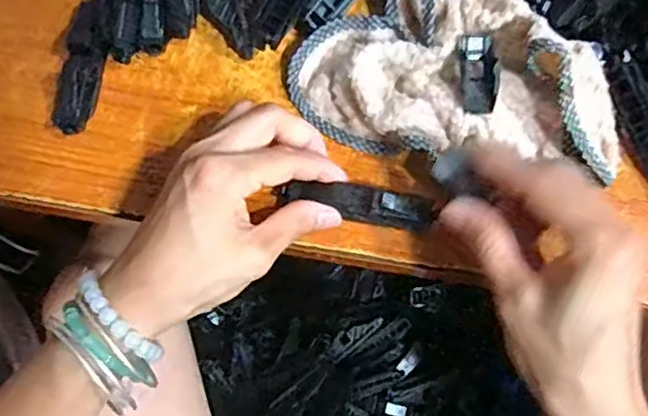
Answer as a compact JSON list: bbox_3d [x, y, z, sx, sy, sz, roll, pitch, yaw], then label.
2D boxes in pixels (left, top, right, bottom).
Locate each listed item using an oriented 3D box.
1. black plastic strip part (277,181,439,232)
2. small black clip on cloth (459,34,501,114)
[{"bbox_3d":[0.016,-0.003,0.330,0.082,0.017,0.016,11,77,7],"label":"black plastic strip part"},{"bbox_3d":[0.081,-0.071,0.330,0.017,0.013,0.039,-4,77,-1],"label":"small black clip on cloth"}]

